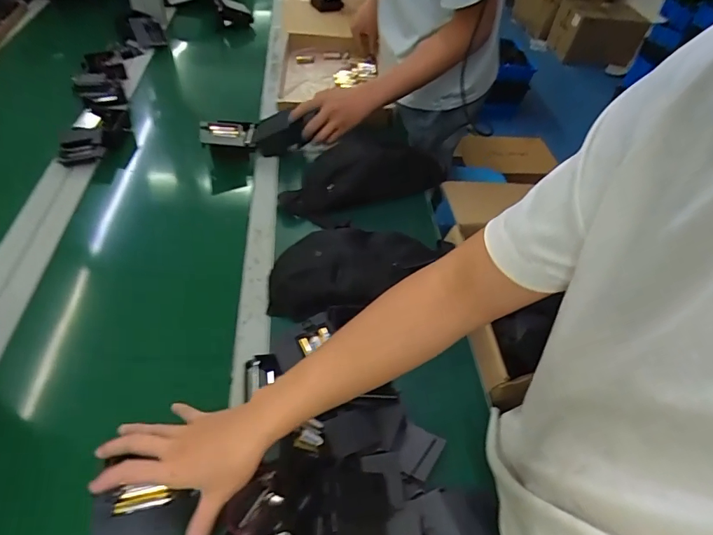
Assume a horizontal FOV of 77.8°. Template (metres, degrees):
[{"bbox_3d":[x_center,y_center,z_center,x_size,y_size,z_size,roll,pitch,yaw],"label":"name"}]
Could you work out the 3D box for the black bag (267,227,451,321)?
[{"bbox_3d":[0.014,-0.011,0.700,0.318,0.079,0.130,-18,52,-21],"label":"black bag"}]

